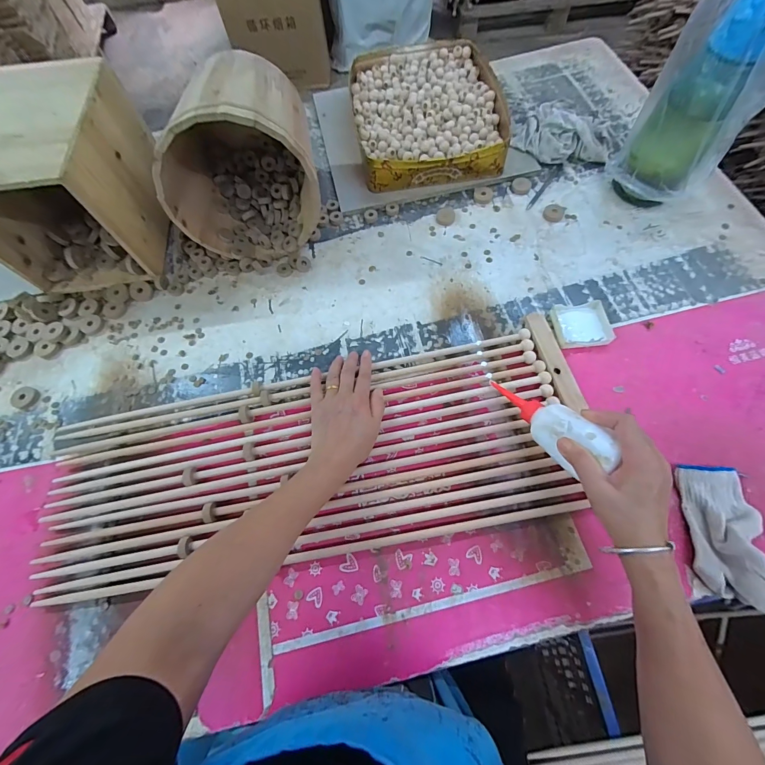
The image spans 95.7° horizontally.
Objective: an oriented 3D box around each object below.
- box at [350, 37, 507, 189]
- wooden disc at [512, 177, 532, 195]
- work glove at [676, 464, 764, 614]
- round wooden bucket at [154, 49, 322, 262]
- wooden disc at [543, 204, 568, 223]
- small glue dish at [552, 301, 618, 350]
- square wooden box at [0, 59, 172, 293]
[{"bbox_3d":[0.091,-0.557,0.725,0.287,0.079,0.380,-8,66,0],"label":"box"},{"bbox_3d":[0.267,-0.378,0.665,0.035,0.010,0.040,20,69,11],"label":"wooden disc"},{"bbox_3d":[0.408,0.174,0.403,0.077,0.040,0.150,5,67,5],"label":"work glove"},{"bbox_3d":[-0.232,-0.365,0.573,0.223,0.234,0.229,-11,66,-2],"label":"round wooden bucket"},{"bbox_3d":[0.314,-0.311,0.635,0.035,0.007,0.043,28,71,14],"label":"wooden disc"},{"bbox_3d":[0.306,-0.089,0.534,0.081,0.016,0.071,-9,66,-1],"label":"small glue dish"},{"bbox_3d":[-0.509,-0.321,0.571,0.204,0.234,0.264,-8,66,0],"label":"square wooden box"}]

